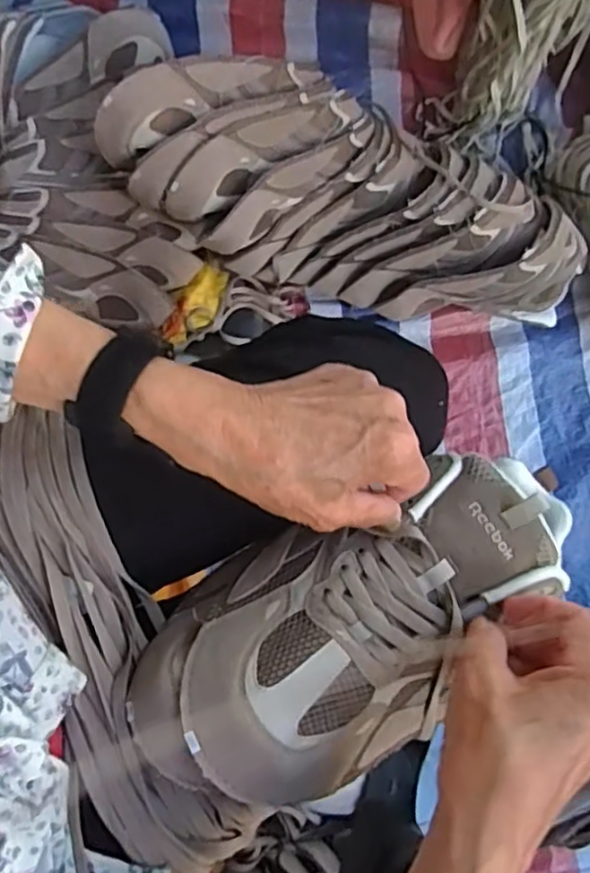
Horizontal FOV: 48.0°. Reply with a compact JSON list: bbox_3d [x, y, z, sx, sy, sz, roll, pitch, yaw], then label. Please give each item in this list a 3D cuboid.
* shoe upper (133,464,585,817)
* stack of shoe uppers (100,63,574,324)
[{"bbox_3d":[0.036,0.111,0.370,0.247,0.071,0.133,-29,82,-12],"label":"shoe upper"},{"bbox_3d":[0.058,-0.265,0.763,0.535,0.184,0.185,14,79,-17],"label":"stack of shoe uppers"}]

